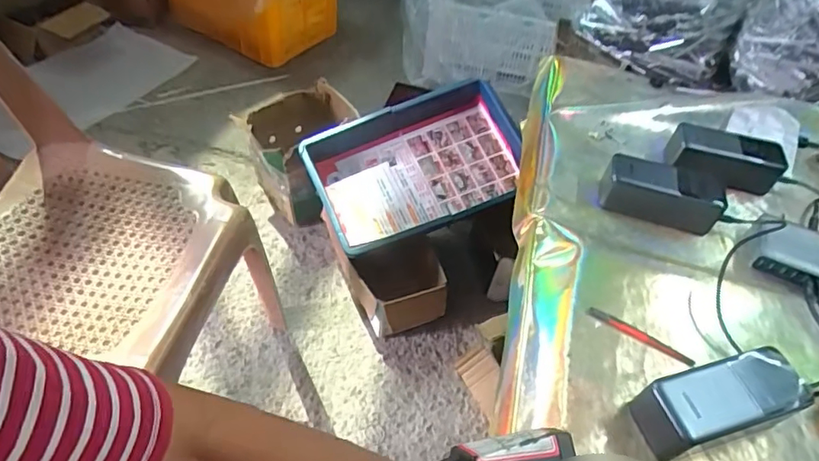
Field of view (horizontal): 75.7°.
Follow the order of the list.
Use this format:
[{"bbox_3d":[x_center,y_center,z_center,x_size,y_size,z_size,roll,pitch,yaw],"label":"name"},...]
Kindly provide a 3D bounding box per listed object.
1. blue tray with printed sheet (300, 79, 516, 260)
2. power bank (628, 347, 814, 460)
[{"bbox_3d":[0.026,-0.137,1.097,0.444,0.091,0.281,-22,76,-4],"label":"blue tray with printed sheet"},{"bbox_3d":[0.254,0.145,0.437,0.133,0.053,0.054,-12,51,-13],"label":"power bank"}]

